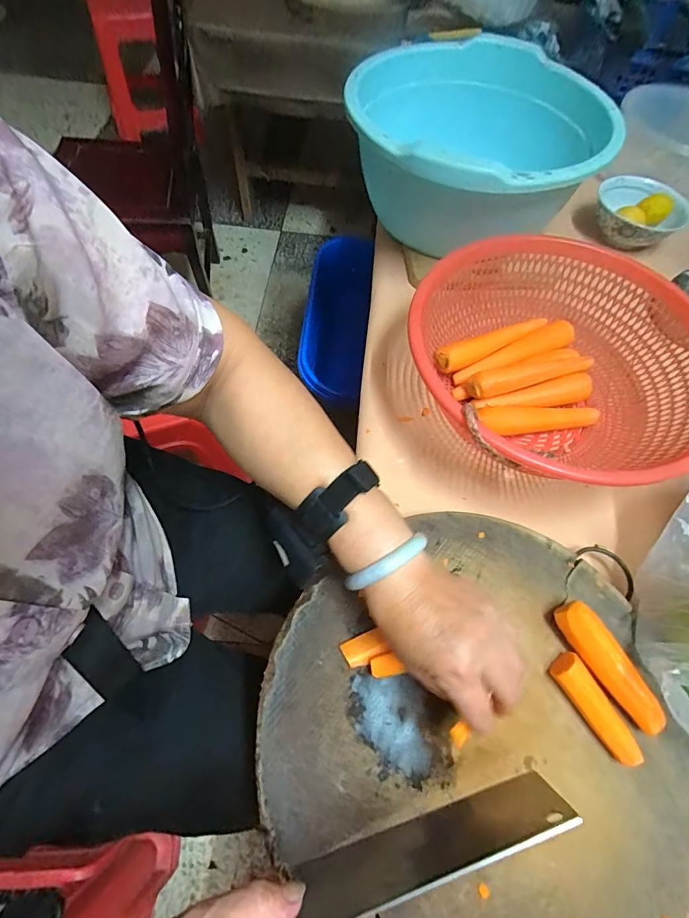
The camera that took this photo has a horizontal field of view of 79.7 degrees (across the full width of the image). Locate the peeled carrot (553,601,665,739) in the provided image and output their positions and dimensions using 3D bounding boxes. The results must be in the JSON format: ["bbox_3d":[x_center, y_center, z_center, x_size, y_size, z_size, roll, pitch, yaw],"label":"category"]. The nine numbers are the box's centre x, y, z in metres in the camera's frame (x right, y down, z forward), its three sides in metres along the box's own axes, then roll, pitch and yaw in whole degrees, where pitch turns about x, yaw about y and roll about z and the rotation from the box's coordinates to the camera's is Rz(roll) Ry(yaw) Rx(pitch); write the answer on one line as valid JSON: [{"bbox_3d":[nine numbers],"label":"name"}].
[{"bbox_3d":[0.223,0.177,0.353,0.031,0.031,0.108,-28,66,-16],"label":"peeled carrot"}]

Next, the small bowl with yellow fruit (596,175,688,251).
[{"bbox_3d":[0.483,-0.408,0.684,0.127,0.056,0.132,2,63,-3],"label":"small bowl with yellow fruit"}]

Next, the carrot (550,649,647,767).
[{"bbox_3d":[0.206,0.205,0.340,0.025,0.020,0.083,-30,66,-17],"label":"carrot"}]

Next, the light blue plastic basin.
[{"bbox_3d":[0.191,-0.457,0.601,0.325,0.145,0.378,27,64,10],"label":"light blue plastic basin"}]

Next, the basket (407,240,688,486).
[{"bbox_3d":[0.242,-0.105,0.489,0.334,0.118,0.326,11,63,2],"label":"basket"}]

